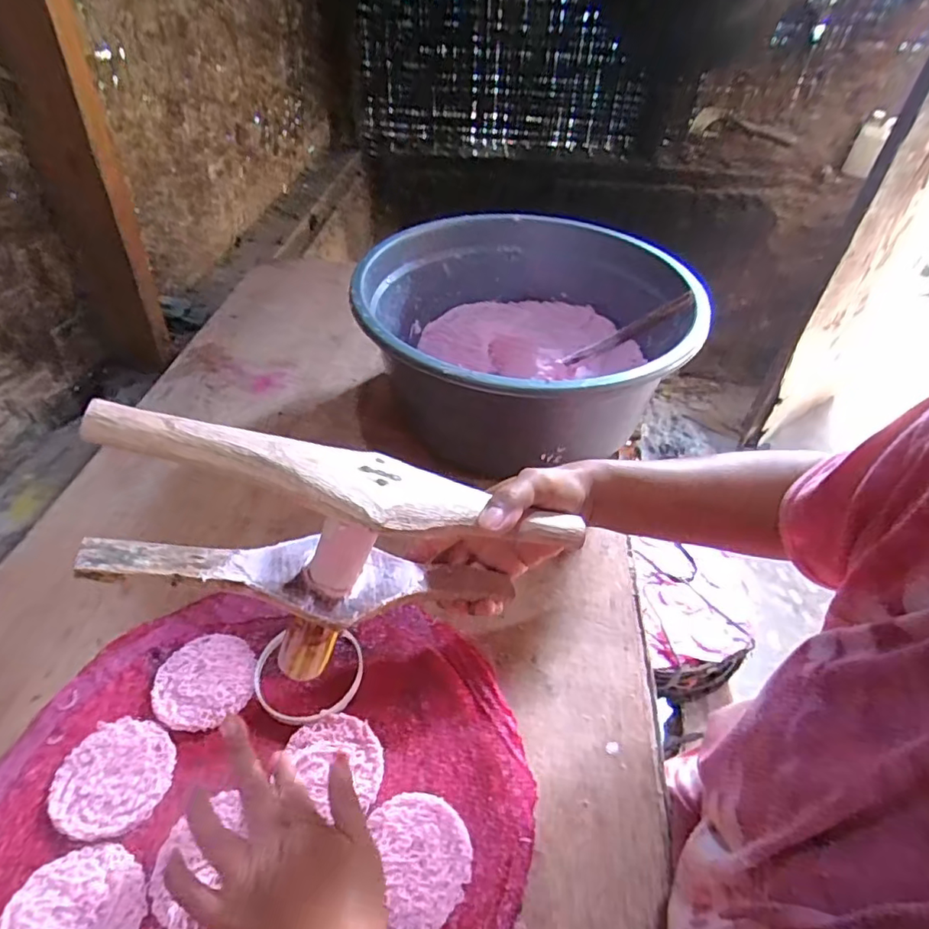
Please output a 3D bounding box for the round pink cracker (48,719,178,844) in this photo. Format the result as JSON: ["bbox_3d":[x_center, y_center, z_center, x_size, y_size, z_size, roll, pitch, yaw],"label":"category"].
[{"bbox_3d":[-0.259,0.230,0.412,0.079,0.004,0.077,2,44,-2],"label":"round pink cracker"}]

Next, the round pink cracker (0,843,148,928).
[{"bbox_3d":[-0.248,0.284,0.351,0.077,0.008,0.076,2,44,-2],"label":"round pink cracker"}]

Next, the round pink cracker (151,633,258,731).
[{"bbox_3d":[-0.220,0.181,0.470,0.078,0.007,0.077,-5,44,-9],"label":"round pink cracker"}]

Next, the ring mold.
[{"bbox_3d":[-0.133,0.179,0.476,0.089,0.008,0.084,-4,44,-8],"label":"ring mold"}]

